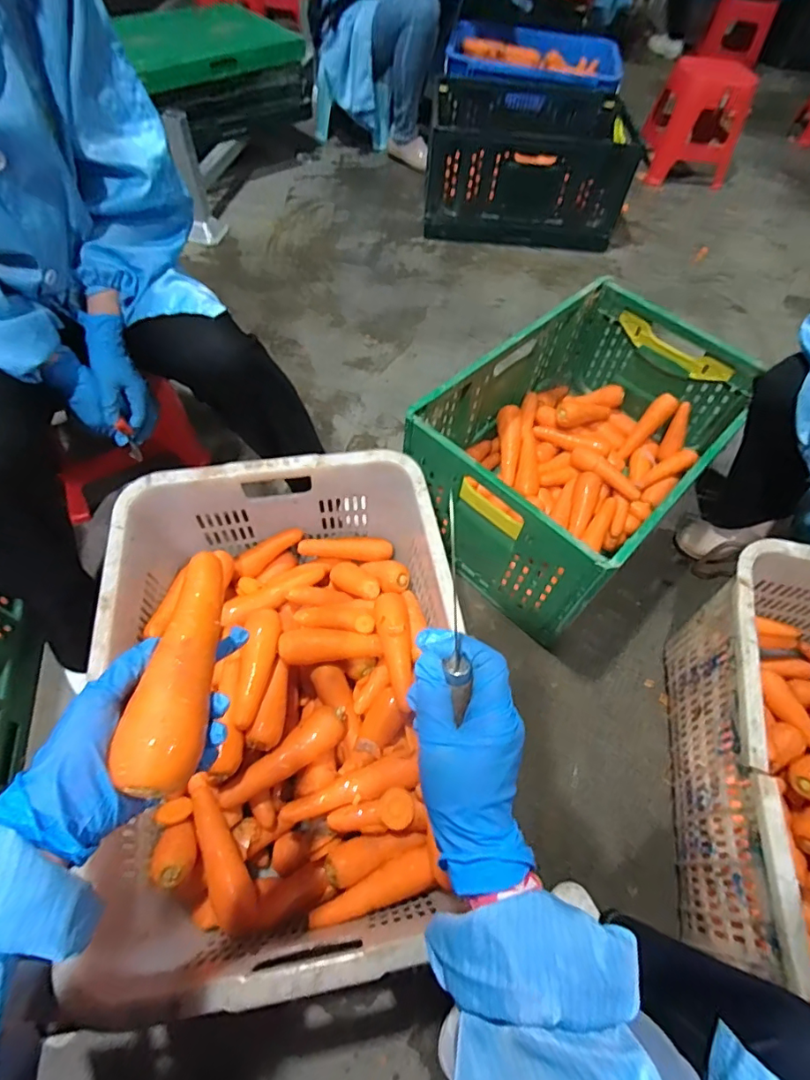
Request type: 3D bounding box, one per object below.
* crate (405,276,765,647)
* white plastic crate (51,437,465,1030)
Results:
[{"bbox_3d":[0.324,-0.181,0.962,0.385,0.261,0.598,39,63,19],"label":"crate"},{"bbox_3d":[-0.150,0.202,0.694,0.421,0.246,0.594,-6,59,-8],"label":"white plastic crate"}]

